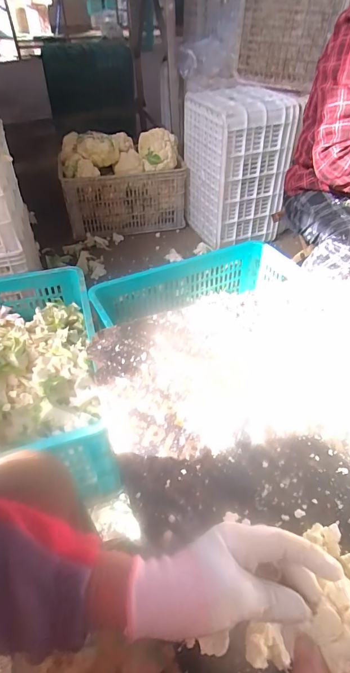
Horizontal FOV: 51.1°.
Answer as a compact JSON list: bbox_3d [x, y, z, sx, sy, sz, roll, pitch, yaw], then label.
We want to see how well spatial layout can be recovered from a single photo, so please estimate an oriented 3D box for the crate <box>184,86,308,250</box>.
[{"bbox_3d":[0.242,-0.651,1.443,0.311,0.486,0.312,-13,46,-13],"label":"crate"}]

